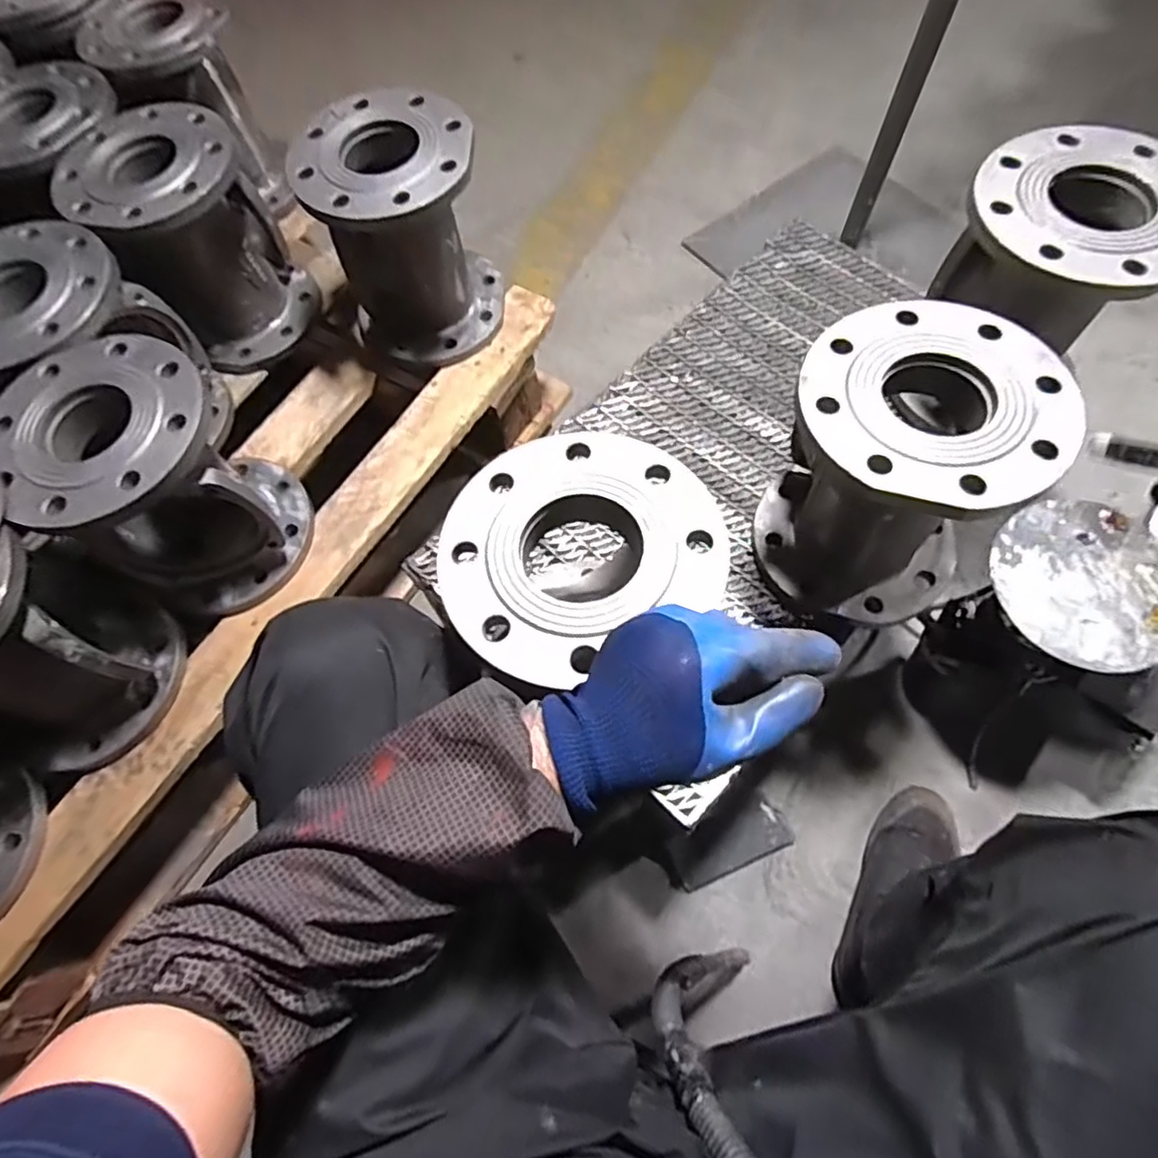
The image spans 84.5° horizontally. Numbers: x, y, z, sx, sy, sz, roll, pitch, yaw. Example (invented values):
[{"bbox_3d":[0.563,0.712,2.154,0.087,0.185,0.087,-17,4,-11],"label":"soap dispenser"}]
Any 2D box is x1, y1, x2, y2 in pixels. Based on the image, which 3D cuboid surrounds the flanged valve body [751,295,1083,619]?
[{"bbox_3d":[0.273,-0.093,0.567,0.189,0.220,0.188,-1,67,2],"label":"flanged valve body"}]

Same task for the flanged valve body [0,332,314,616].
[{"bbox_3d":[-0.409,-0.091,0.643,0.181,0.230,0.182,-1,67,2],"label":"flanged valve body"}]

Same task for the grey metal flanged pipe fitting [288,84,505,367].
[{"bbox_3d":[-0.200,-0.400,0.756,0.184,0.229,0.178,-13,67,-3],"label":"grey metal flanged pipe fitting"}]

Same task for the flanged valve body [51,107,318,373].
[{"bbox_3d":[-0.462,-0.404,0.784,0.189,0.228,0.181,-43,72,-14],"label":"flanged valve body"}]

